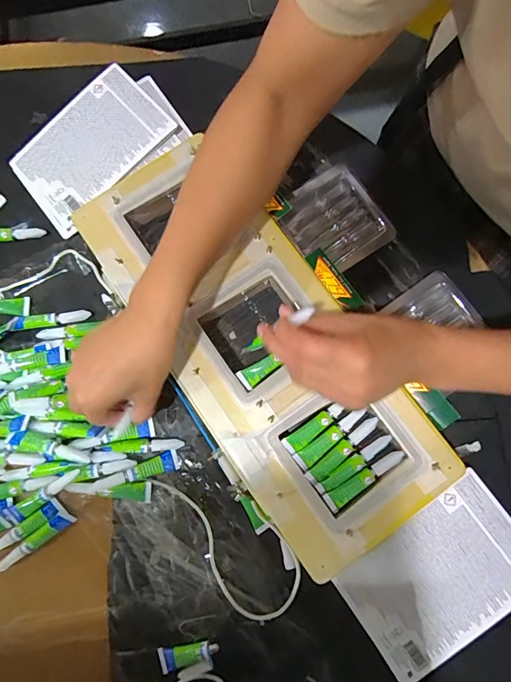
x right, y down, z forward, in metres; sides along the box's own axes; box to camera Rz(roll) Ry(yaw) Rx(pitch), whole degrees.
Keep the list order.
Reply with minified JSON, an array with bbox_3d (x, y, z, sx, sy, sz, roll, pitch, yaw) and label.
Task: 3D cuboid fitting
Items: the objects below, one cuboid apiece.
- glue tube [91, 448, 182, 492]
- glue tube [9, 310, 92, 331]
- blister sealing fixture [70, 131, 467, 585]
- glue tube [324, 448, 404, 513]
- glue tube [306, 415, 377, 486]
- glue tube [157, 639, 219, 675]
[{"bbox_3d":[-0.114,0.127,0.387,0.079,0.007,0.019,-16,78,-18],"label":"glue tube"},{"bbox_3d":[-0.217,-0.023,0.424,0.083,0.009,0.015,-8,78,0],"label":"glue tube"},{"bbox_3d":[-0.002,-0.002,0.404,0.164,0.045,0.420,-36,80,-6],"label":"blister sealing fixture"},{"bbox_3d":[0.099,0.124,0.363,0.081,0.007,0.017,-32,80,-5],"label":"glue tube"},{"bbox_3d":[0.081,0.100,0.368,0.083,0.005,0.015,-37,80,-6],"label":"glue tube"},{"bbox_3d":[-0.061,0.282,0.362,0.055,0.010,0.020,-19,79,-2],"label":"glue tube"}]

